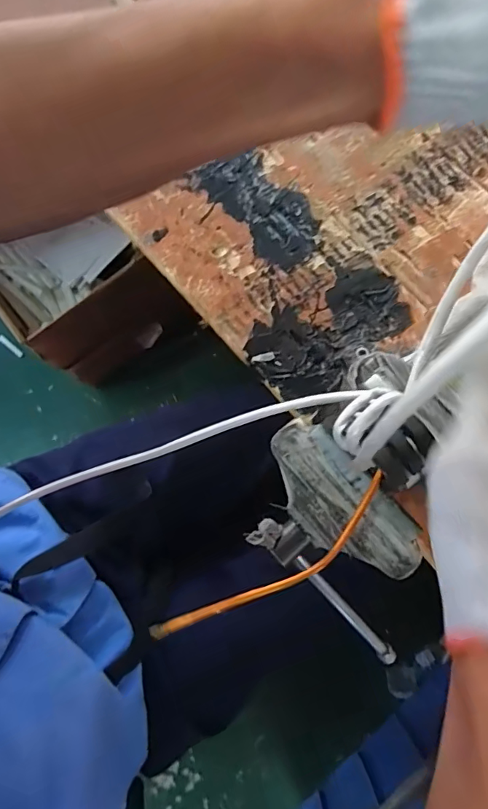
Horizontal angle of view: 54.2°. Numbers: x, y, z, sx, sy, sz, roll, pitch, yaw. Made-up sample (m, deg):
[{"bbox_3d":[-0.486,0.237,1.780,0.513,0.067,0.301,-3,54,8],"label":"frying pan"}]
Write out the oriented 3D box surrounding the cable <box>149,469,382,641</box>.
[{"bbox_3d":[0.019,0.087,0.253,0.144,0.007,0.024,-32,80,-6],"label":"cable"}]

